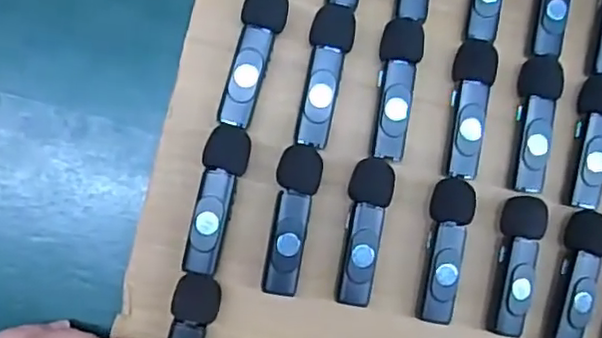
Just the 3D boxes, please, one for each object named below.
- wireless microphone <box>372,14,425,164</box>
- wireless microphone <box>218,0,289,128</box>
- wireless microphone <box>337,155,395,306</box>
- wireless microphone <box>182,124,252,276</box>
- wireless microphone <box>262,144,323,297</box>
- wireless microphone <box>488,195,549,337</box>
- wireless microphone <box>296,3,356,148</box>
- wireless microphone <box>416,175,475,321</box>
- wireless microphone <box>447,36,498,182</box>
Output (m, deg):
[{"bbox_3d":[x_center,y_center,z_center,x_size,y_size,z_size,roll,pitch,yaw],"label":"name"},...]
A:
[{"bbox_3d":[0.044,-0.037,0.286,0.019,0.014,0.064,6,81,-8],"label":"wireless microphone"},{"bbox_3d":[-0.020,-0.051,0.277,0.019,0.013,0.066,13,80,-7],"label":"wireless microphone"},{"bbox_3d":[0.029,0.028,0.281,0.020,0.017,0.065,7,81,-8],"label":"wireless microphone"},{"bbox_3d":[-0.036,0.013,0.271,0.019,0.014,0.065,11,80,-7],"label":"wireless microphone"},{"bbox_3d":[-0.004,0.022,0.276,0.019,0.017,0.065,8,81,-8],"label":"wireless microphone"},{"bbox_3d":[0.100,0.045,0.287,0.017,0.014,0.064,12,80,-7],"label":"wireless microphone"},{"bbox_3d":[0.011,-0.043,0.281,0.019,0.012,0.066,12,80,-7],"label":"wireless microphone"},{"bbox_3d":[0.066,0.037,0.284,0.018,0.015,0.065,11,80,-8],"label":"wireless microphone"},{"bbox_3d":[0.079,-0.029,0.289,0.020,0.015,0.066,12,80,-7],"label":"wireless microphone"}]

